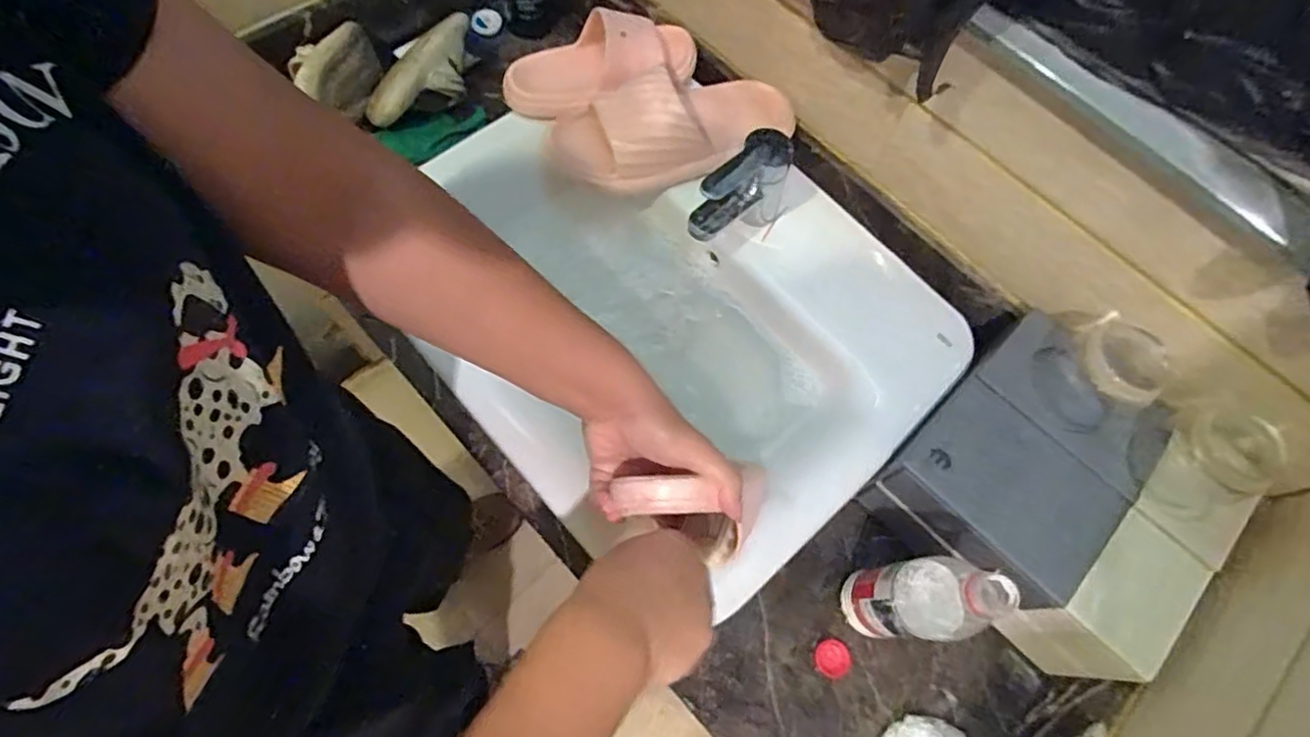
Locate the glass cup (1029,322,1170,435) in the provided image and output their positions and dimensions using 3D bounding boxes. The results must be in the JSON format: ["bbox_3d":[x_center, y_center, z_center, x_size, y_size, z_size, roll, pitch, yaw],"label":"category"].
[{"bbox_3d":[0.392,0.004,0.570,0.076,0.077,0.083,0,68,-1],"label":"glass cup"}]

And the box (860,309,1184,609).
[{"bbox_3d":[0.342,0.093,0.630,0.231,0.128,0.174,-41,76,-18],"label":"box"}]

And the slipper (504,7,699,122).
[{"bbox_3d":[-0.055,-0.331,0.706,0.217,0.056,0.100,-18,70,-11],"label":"slipper"}]

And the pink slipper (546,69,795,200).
[{"bbox_3d":[0.018,-0.258,0.678,0.256,0.080,0.110,-12,69,-9],"label":"pink slipper"}]

